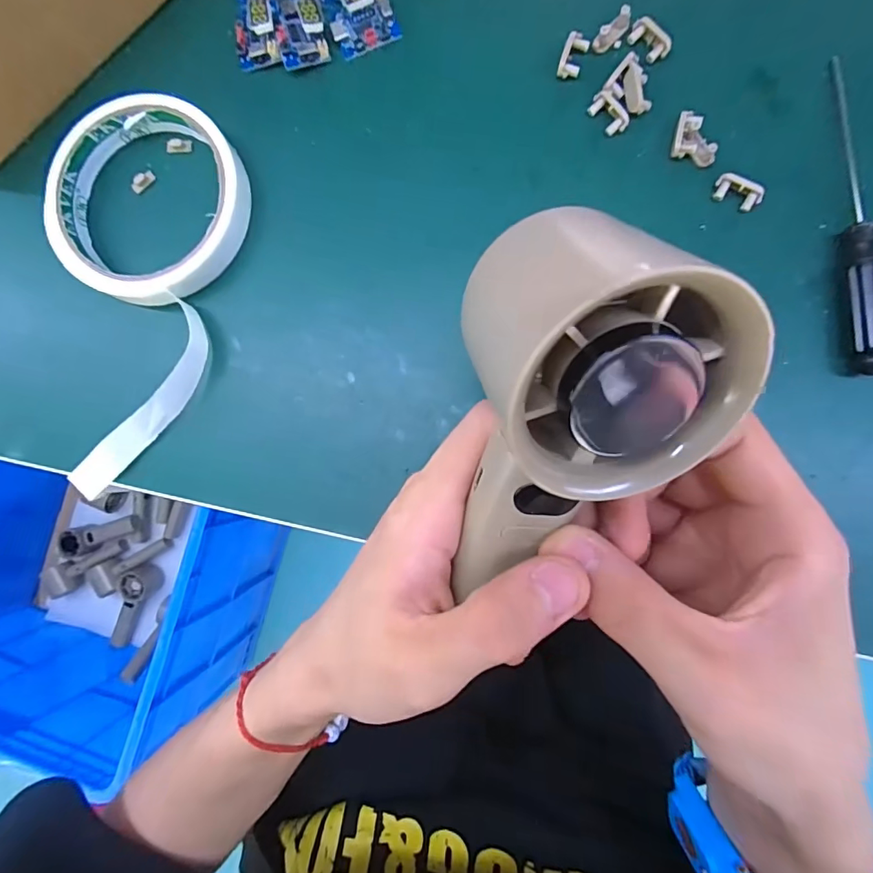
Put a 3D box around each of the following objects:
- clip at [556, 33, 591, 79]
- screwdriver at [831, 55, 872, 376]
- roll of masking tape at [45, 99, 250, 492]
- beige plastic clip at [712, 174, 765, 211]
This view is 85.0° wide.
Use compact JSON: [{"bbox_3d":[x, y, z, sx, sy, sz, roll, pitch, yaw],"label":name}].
[{"bbox_3d":[0.061,-0.169,0.211,0.010,0.006,0.018,23,91,5],"label":"clip"},{"bbox_3d":[0.171,-0.091,0.193,0.012,0.015,0.132,-2,87,5],"label":"screwdriver"},{"bbox_3d":[-0.143,-0.064,0.224,0.090,0.019,0.180,16,88,5],"label":"roll of masking tape"},{"bbox_3d":[0.128,-0.104,0.203,0.019,0.008,0.009,27,89,6],"label":"beige plastic clip"}]

